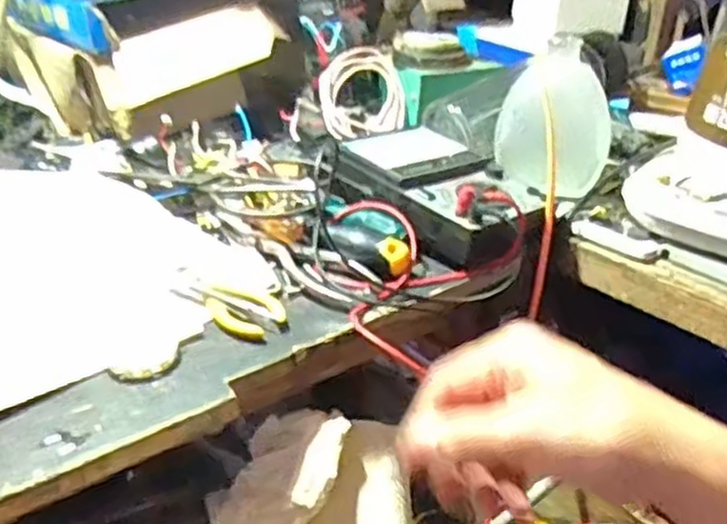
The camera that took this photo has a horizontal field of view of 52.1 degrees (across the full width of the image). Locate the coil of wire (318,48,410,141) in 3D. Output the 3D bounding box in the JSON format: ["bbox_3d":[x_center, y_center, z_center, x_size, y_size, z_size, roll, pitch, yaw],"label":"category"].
[{"bbox_3d":[-0.004,-0.169,0.748,0.087,0.087,0.020,-12,0,-18],"label":"coil of wire"}]

